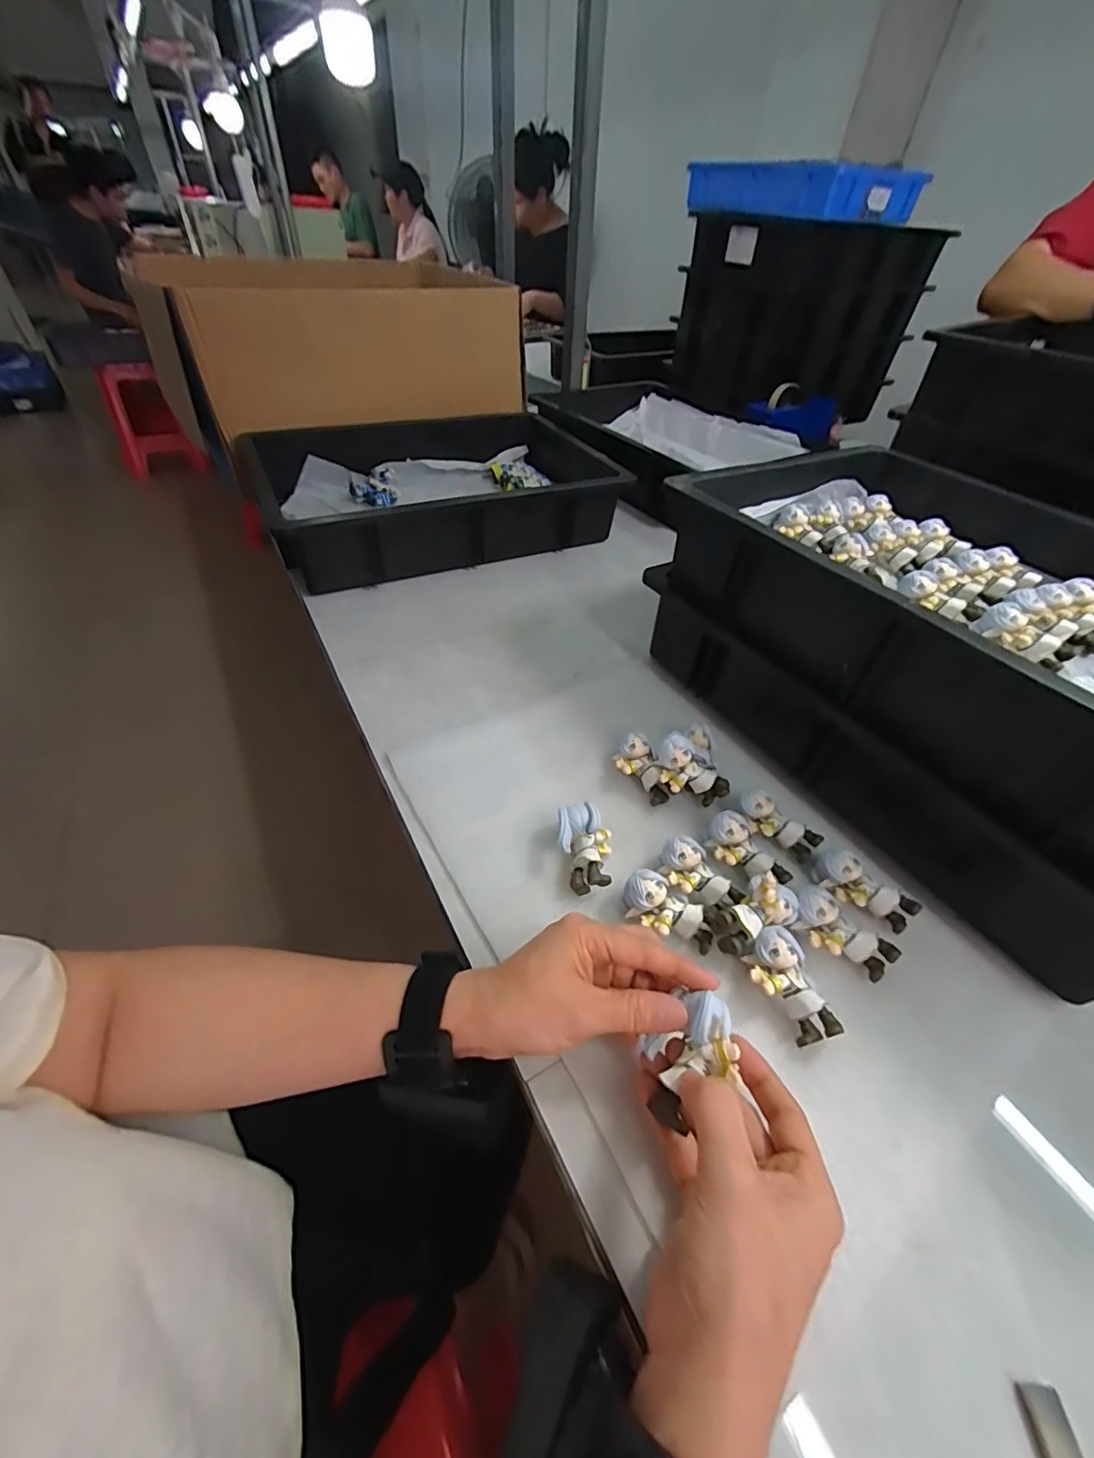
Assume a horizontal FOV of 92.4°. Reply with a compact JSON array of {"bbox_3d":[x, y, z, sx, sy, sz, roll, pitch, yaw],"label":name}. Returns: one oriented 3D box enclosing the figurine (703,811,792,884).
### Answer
[{"bbox_3d":[0.139,0.090,0.374,0.032,0.025,0.060,-20,49,-22],"label":"figurine"}]

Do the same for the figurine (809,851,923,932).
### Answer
[{"bbox_3d":[0.215,0.113,0.359,0.063,0.031,0.028,32,51,25],"label":"figurine"}]

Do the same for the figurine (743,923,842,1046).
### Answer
[{"bbox_3d":[0.141,0.153,0.312,0.033,0.026,0.059,-7,46,-11],"label":"figurine"}]

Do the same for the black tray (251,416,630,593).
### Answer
[{"bbox_3d":[-0.131,-0.338,0.743,0.493,0.102,0.316,-17,48,-20],"label":"black tray"}]

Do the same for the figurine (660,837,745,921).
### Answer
[{"bbox_3d":[0.100,0.104,0.359,0.032,0.028,0.054,-21,50,-23],"label":"figurine"}]

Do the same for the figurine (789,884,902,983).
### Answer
[{"bbox_3d":[0.187,0.134,0.337,0.061,0.028,0.032,36,53,28],"label":"figurine"}]

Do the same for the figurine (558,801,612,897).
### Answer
[{"bbox_3d":[0.027,0.085,0.372,0.037,0.032,0.060,2,45,-2],"label":"figurine"}]

